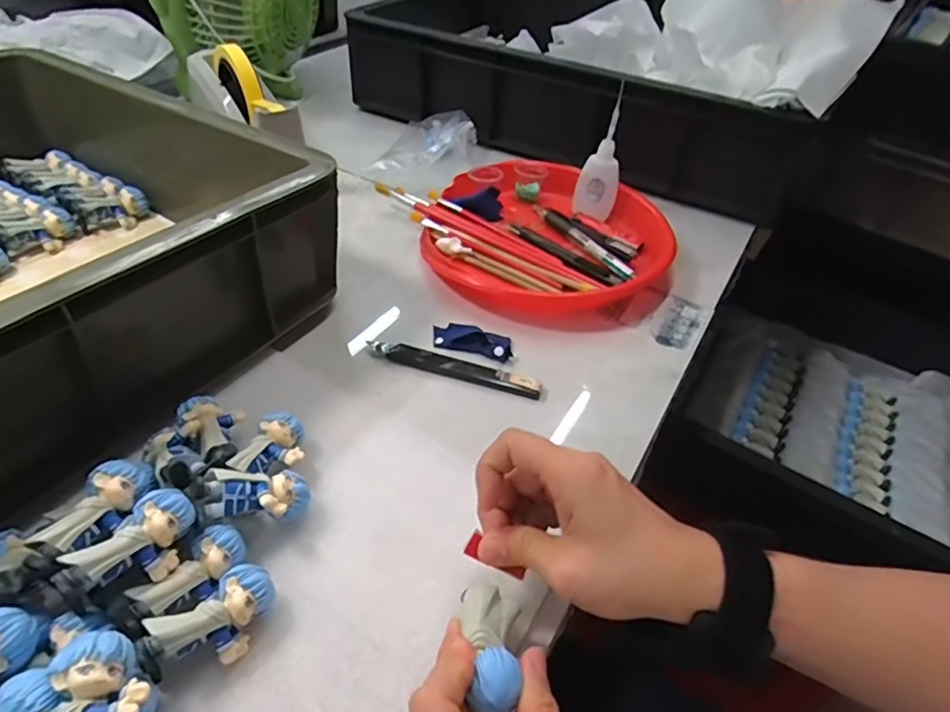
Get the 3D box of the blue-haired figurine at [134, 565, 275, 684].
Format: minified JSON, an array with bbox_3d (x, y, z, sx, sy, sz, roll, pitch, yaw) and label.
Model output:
[{"bbox_3d":[-0.126,0.131,0.273,0.061,0.031,0.030,-32,57,-33],"label":"blue-haired figurine"}]

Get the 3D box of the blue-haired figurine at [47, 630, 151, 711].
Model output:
[{"bbox_3d":[-0.147,0.140,0.219,0.033,0.020,0.059,-7,45,-14],"label":"blue-haired figurine"}]

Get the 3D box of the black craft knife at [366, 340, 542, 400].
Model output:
[{"bbox_3d":[-0.017,0.008,0.437,0.139,0.007,0.019,15,45,7],"label":"black craft knife"}]

